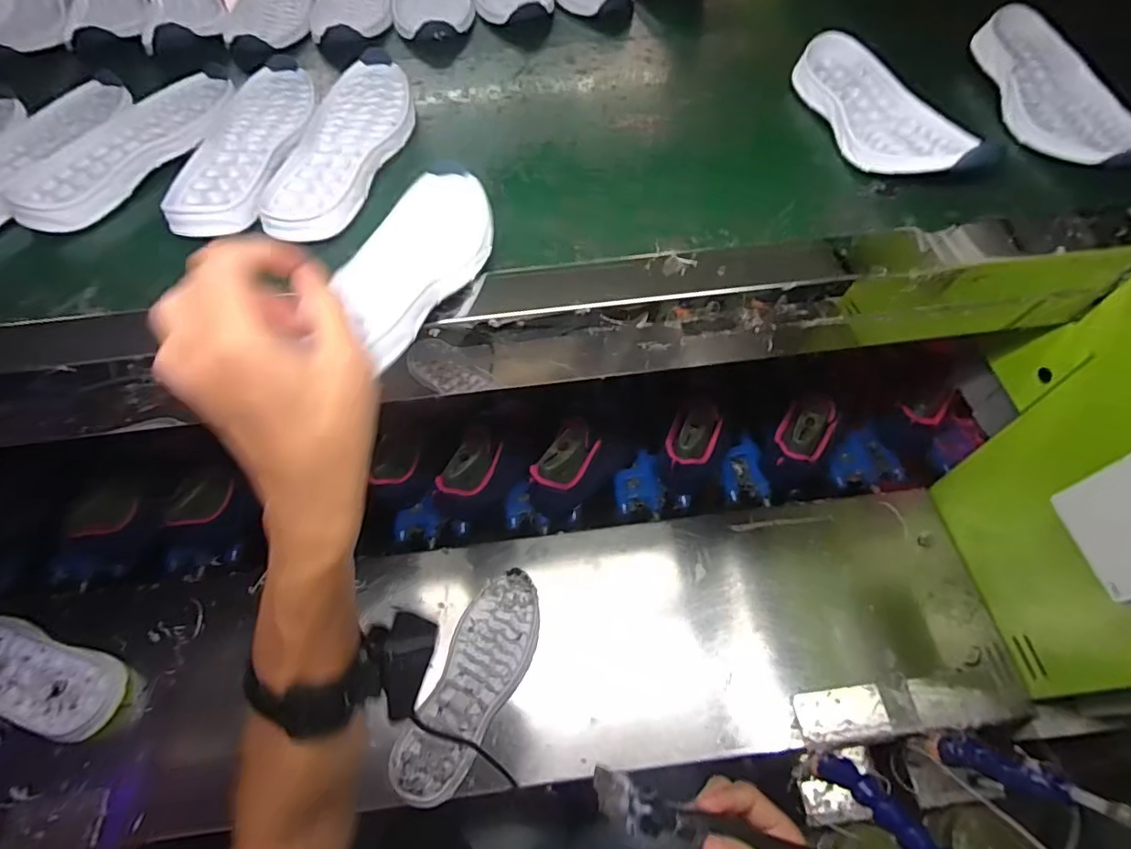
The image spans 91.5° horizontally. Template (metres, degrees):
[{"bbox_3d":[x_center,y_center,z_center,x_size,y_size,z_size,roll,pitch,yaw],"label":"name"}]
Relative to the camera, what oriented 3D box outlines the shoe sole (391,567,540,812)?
[{"bbox_3d":[-0.090,0.252,0.549,0.081,0.024,0.217,18,62,14],"label":"shoe sole"}]

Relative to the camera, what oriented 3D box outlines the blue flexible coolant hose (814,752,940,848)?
[{"bbox_3d":[0.260,0.315,0.417,0.020,0.030,0.179,-25,19,-13],"label":"blue flexible coolant hose"}]

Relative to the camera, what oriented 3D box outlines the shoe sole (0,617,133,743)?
[{"bbox_3d":[-0.578,0.260,0.577,0.260,0.022,0.090,7,60,7],"label":"shoe sole"}]

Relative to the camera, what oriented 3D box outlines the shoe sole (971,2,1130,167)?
[{"bbox_3d":[0.417,-0.287,0.467,0.083,0.025,0.217,-2,59,0],"label":"shoe sole"}]

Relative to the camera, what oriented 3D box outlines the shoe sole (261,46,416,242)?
[{"bbox_3d":[-0.189,-0.238,0.465,0.086,0.024,0.235,5,59,4],"label":"shoe sole"}]

